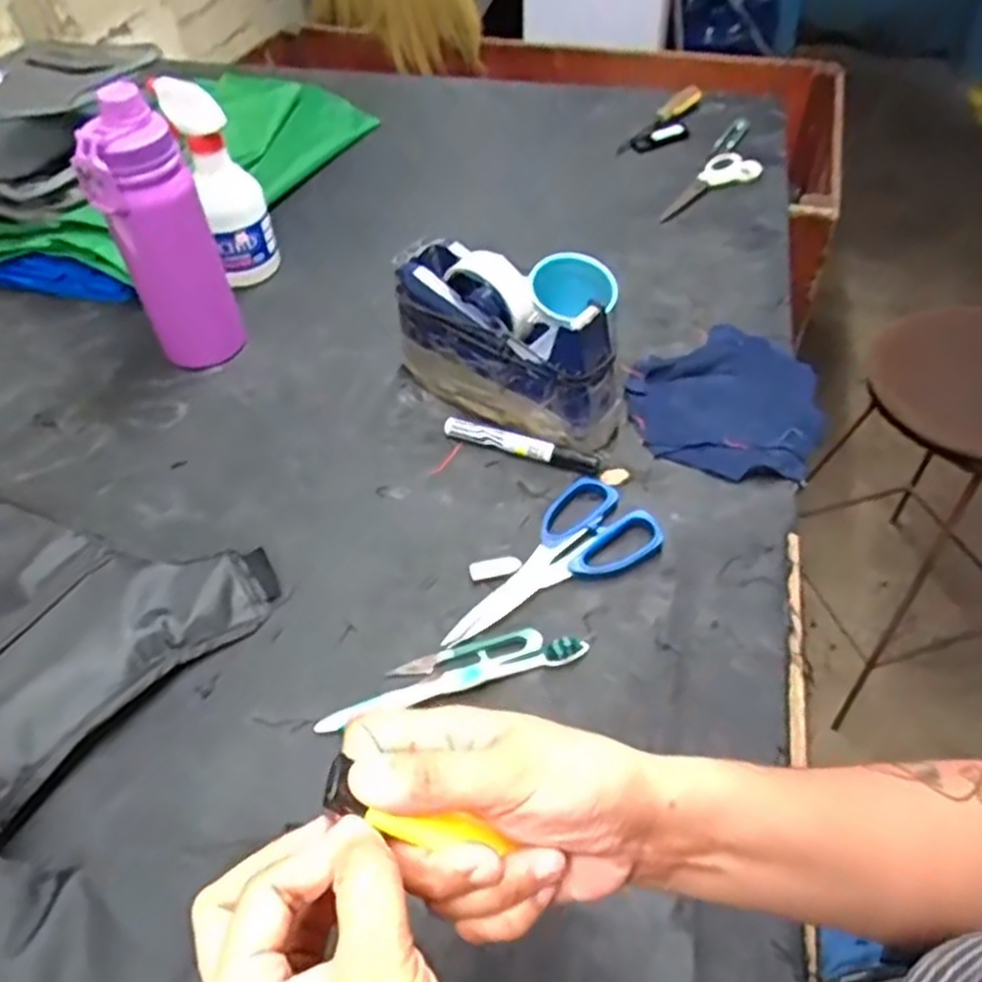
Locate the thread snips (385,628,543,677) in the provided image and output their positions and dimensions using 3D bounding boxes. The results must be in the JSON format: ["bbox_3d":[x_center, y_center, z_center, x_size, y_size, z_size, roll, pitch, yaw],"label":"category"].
[{"bbox_3d":[-0.017,0.107,0.523,0.101,0.009,0.019,-7,49,-4],"label":"thread snips"}]

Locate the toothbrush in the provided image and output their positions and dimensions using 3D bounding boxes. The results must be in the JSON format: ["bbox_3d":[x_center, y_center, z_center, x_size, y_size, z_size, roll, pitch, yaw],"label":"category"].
[{"bbox_3d":[-0.024,0.123,0.508,0.178,0.016,0.018,-13,50,-9],"label":"toothbrush"}]

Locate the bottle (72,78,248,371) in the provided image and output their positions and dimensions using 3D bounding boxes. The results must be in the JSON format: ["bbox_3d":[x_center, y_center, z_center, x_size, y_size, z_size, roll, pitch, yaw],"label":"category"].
[{"bbox_3d":[-0.276,-0.210,0.670,0.072,0.225,0.063,13,51,14],"label":"bottle"}]

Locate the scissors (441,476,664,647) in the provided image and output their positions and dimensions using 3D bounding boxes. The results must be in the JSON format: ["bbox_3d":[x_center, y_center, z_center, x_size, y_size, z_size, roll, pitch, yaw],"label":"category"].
[{"bbox_3d":[0.041,0.053,0.565,0.176,0.012,0.079,-33,55,-24],"label":"scissors"}]

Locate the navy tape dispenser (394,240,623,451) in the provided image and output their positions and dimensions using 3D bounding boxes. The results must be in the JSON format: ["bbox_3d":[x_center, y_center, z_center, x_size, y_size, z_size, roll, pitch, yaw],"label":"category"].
[{"bbox_3d":[0.013,-0.120,0.650,0.205,0.116,0.074,30,56,25],"label":"navy tape dispenser"}]

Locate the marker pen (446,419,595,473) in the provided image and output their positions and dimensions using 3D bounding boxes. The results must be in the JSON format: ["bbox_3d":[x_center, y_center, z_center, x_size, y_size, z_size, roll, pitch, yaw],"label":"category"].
[{"bbox_3d":[0.023,-0.037,0.644,0.131,0.018,0.015,16,51,16],"label":"marker pen"}]

